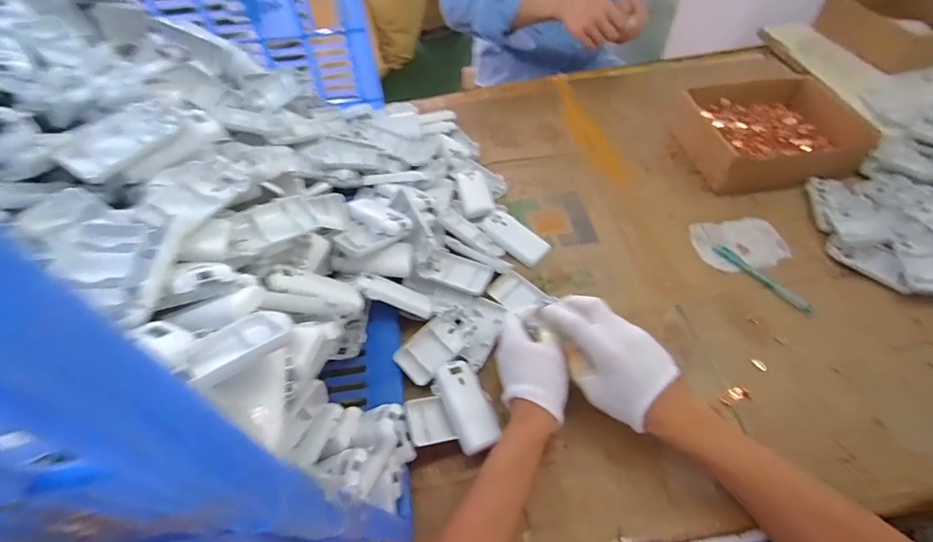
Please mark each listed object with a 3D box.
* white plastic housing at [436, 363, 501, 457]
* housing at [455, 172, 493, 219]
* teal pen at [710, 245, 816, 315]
[{"bbox_3d":[0.002,0.137,0.448,0.043,0.017,0.091,-19,55,-12],"label":"white plastic housing"},{"bbox_3d":[0.012,-0.114,0.640,0.041,0.010,0.097,-20,54,7],"label":"housing"},{"bbox_3d":[0.374,0.009,0.554,0.012,0.013,0.129,-31,58,-20],"label":"teal pen"}]

